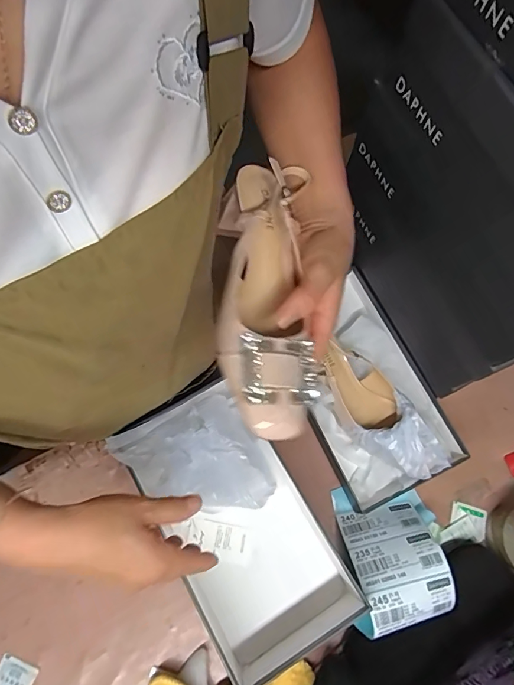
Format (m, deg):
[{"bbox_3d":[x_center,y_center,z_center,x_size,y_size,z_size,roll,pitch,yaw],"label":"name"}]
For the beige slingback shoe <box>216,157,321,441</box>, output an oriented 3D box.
[{"bbox_3d":[0.007,-0.043,0.348,0.071,0.054,0.230,-1,65,-3],"label":"beige slingback shoe"}]

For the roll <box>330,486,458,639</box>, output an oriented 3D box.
[{"bbox_3d":[0.161,0.249,0.509,0.110,0.066,0.141,-4,71,-4],"label":"roll"}]

